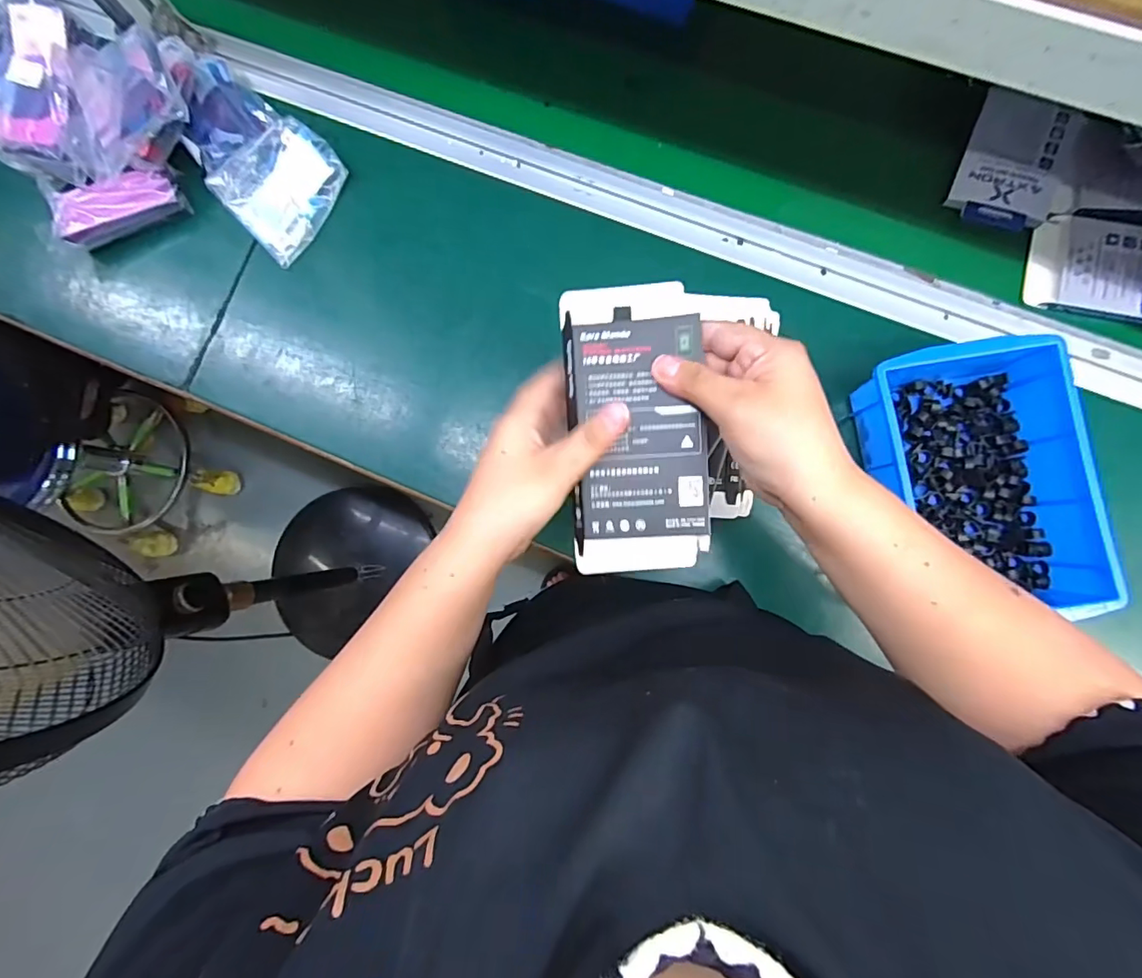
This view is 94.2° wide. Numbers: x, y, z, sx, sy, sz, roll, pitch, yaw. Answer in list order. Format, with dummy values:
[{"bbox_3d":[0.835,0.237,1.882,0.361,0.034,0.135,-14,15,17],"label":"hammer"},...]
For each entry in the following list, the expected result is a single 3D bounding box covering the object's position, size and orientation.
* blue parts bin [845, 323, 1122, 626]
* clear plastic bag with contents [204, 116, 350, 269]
[{"bbox_3d":[0.301,-0.009,0.405,0.130,0.065,0.207,-9,85,3],"label":"blue parts bin"},{"bbox_3d":[-0.258,-0.273,0.482,0.105,0.022,0.101,-44,84,0],"label":"clear plastic bag with contents"}]

